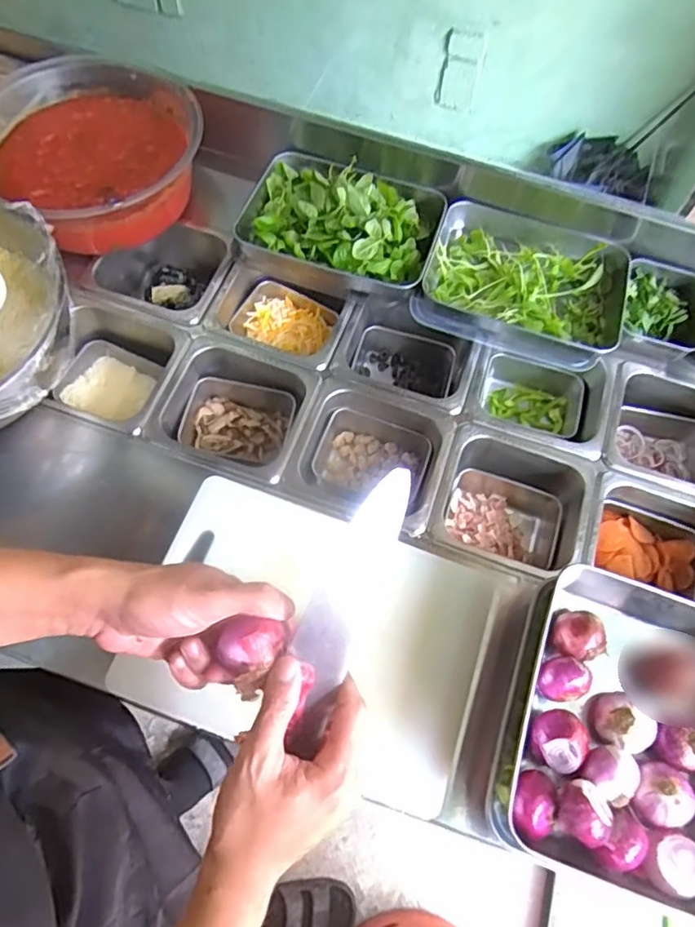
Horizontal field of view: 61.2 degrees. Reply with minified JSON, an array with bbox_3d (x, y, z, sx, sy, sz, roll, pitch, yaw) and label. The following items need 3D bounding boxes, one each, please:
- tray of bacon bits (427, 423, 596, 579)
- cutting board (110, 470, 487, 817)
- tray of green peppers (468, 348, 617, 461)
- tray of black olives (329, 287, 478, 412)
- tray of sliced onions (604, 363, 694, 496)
[{"bbox_3d":[0.193,0.059,0.722,0.173,0.104,0.161,17,67,4],"label":"tray of bacon bits"},{"bbox_3d":[-0.034,0.175,0.618,0.345,0.022,0.239,20,67,6],"label":"cutting board"},{"bbox_3d":[0.248,-0.076,0.788,0.172,0.098,0.152,15,67,3],"label":"tray of green peppers"},{"bbox_3d":[0.076,-0.126,0.808,0.175,0.122,0.145,18,67,5],"label":"tray of black olives"},{"bbox_3d":[0.417,-0.024,0.777,0.178,0.098,0.169,19,67,5],"label":"tray of sliced onions"}]

